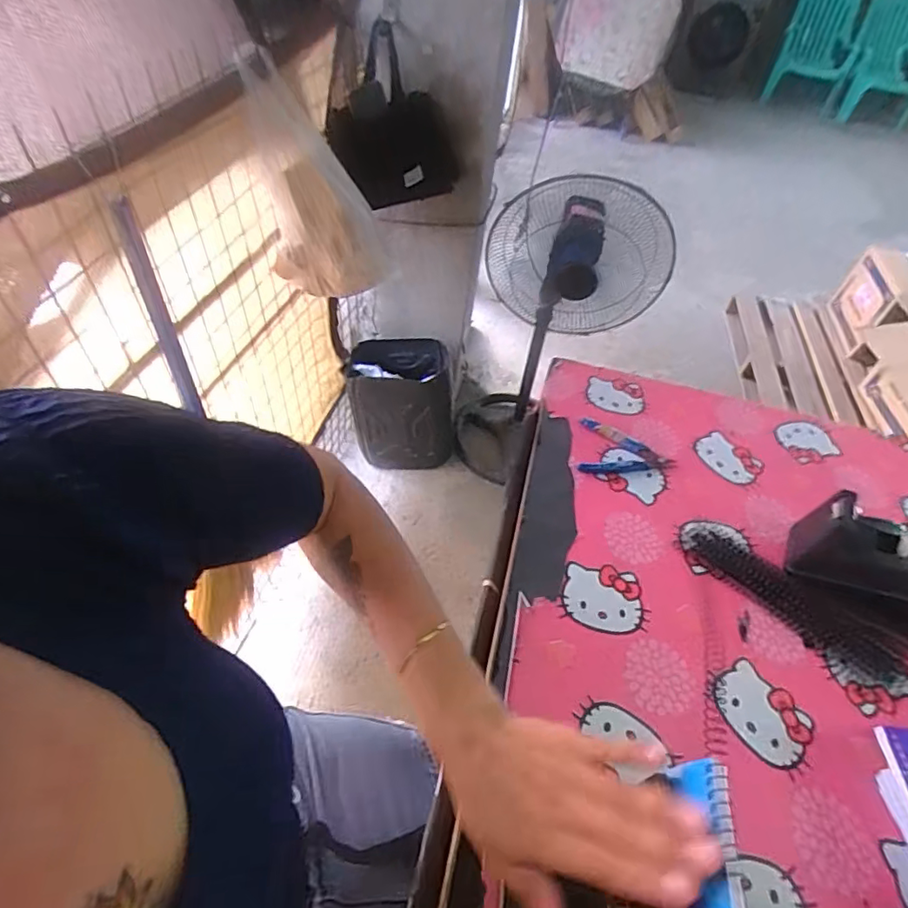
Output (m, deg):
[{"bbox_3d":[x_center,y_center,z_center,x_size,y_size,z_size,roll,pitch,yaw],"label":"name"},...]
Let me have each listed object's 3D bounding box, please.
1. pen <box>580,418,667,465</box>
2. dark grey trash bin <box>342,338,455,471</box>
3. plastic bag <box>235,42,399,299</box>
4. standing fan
[{"bbox_3d":[0.208,-0.015,0.684,0.109,0.014,0.017,29,52,18],"label":"pen"},{"bbox_3d":[-0.154,-0.154,1.648,0.304,0.342,0.242,6,48,-2],"label":"dark grey trash bin"},{"bbox_3d":[-0.236,-0.468,0.979,0.266,0.362,0.136,15,49,7],"label":"plastic bag"},{"bbox_3d":[0.263,-0.342,1.531,0.420,0.848,0.428,6,48,-2],"label":"standing fan"}]

